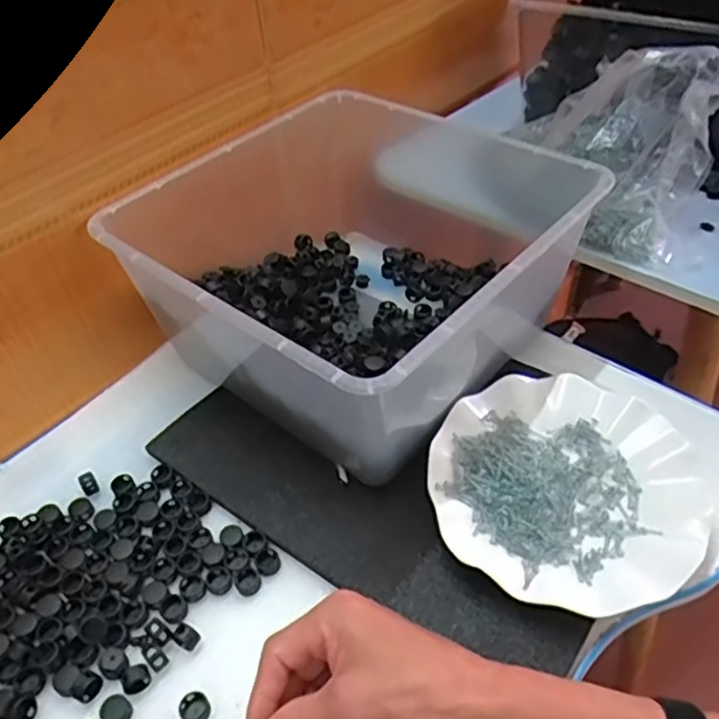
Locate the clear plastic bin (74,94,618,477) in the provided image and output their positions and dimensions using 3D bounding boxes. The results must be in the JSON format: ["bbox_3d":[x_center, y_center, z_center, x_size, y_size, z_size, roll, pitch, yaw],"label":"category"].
[{"bbox_3d":[-0.007,-0.083,0.567,0.321,0.142,0.307,30,55,30],"label":"clear plastic bin"}]

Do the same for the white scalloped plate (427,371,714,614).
[{"bbox_3d":[0.145,0.087,0.470,0.180,0.026,0.177,-3,45,3],"label":"white scalloped plate"}]

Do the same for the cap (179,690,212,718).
[{"bbox_3d":[-0.098,0.207,0.401,0.019,0.011,0.017,31,55,30],"label":"cap"}]

